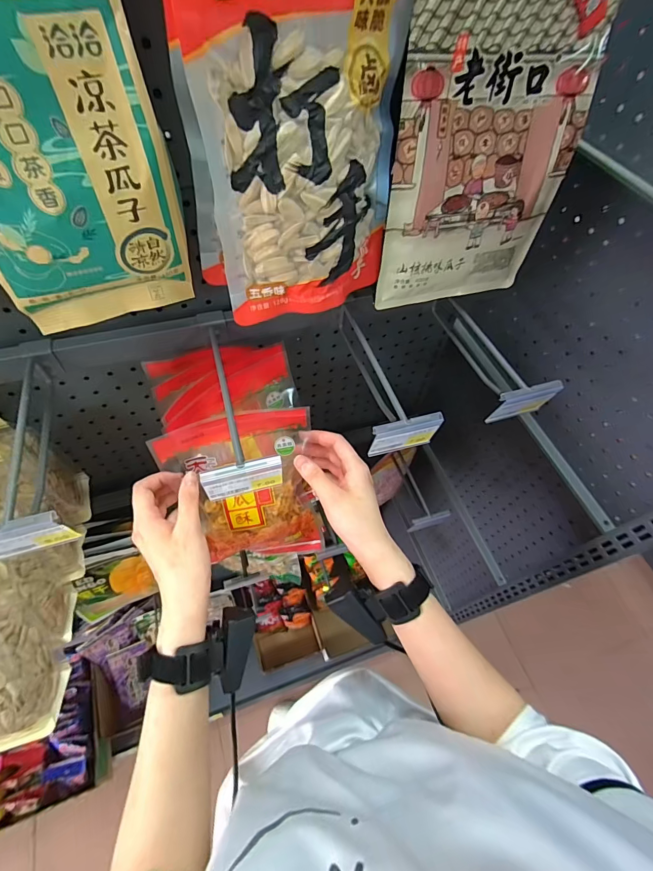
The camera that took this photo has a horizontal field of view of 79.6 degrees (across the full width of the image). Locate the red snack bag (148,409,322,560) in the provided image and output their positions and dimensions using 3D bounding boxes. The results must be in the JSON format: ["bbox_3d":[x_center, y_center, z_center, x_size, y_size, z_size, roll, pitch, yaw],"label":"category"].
[{"bbox_3d":[-0.084,0.063,0.425,0.162,0.191,0.049,-12,28,-15],"label":"red snack bag"}]

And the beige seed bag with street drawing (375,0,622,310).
[{"bbox_3d":[0.129,-0.225,0.317,0.161,0.236,0.044,-16,60,-14],"label":"beige seed bag with street drawing"}]

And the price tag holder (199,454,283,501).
[{"bbox_3d":[-0.065,0.034,0.310,0.060,0.037,0.009,-12,60,-12],"label":"price tag holder"}]

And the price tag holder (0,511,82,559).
[{"bbox_3d":[-0.211,0.071,0.270,0.061,0.041,0.009,-17,61,-14],"label":"price tag holder"}]

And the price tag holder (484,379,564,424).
[{"bbox_3d":[0.186,-0.031,0.373,0.061,0.046,0.011,-11,59,-11],"label":"price tag holder"}]

